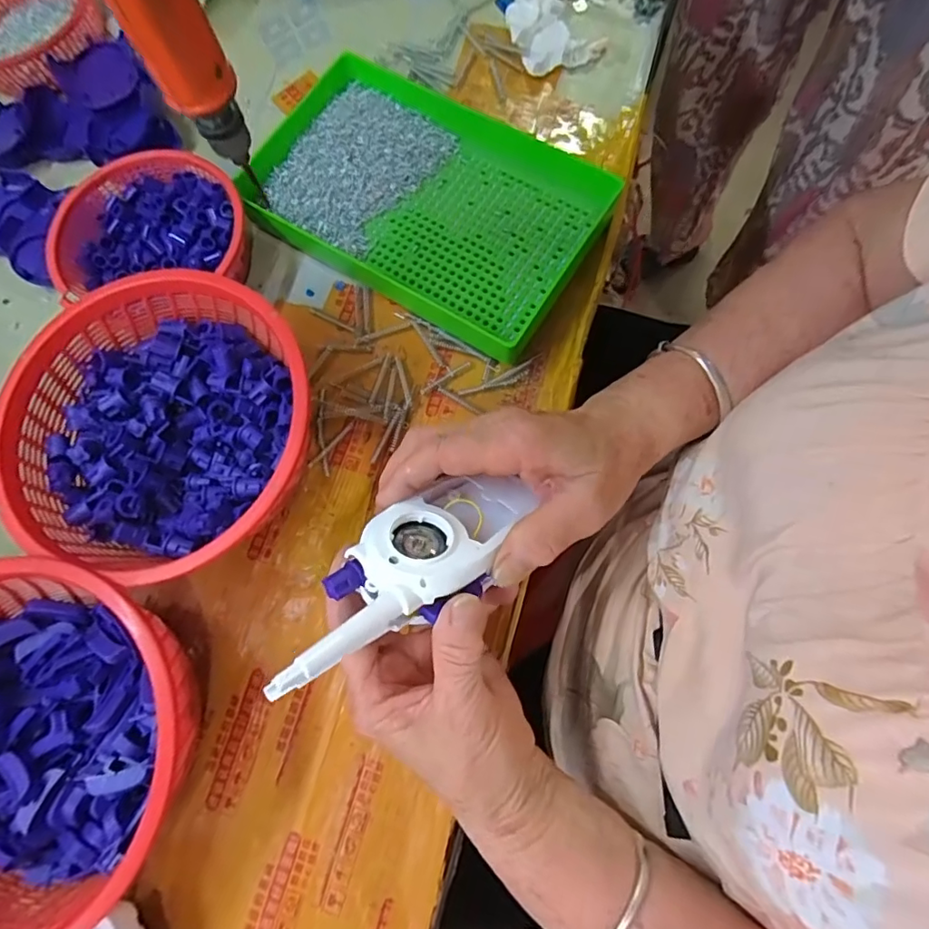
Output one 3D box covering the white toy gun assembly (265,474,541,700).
[{"bbox_3d":[-0.027,0.050,0.253,0.057,0.029,0.151,44,52,11],"label":"white toy gun assembly"}]

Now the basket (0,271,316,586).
[{"bbox_3d":[-0.178,-0.020,0.330,0.179,0.074,0.175,7,76,4],"label":"basket"}]

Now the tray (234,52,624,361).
[{"bbox_3d":[-0.032,-0.193,0.389,0.248,0.036,0.155,32,79,9],"label":"tray"}]

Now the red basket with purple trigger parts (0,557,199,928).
[{"bbox_3d":[-0.227,0.149,0.288,0.172,0.078,0.177,-1,74,3],"label":"red basket with purple trigger parts"}]

